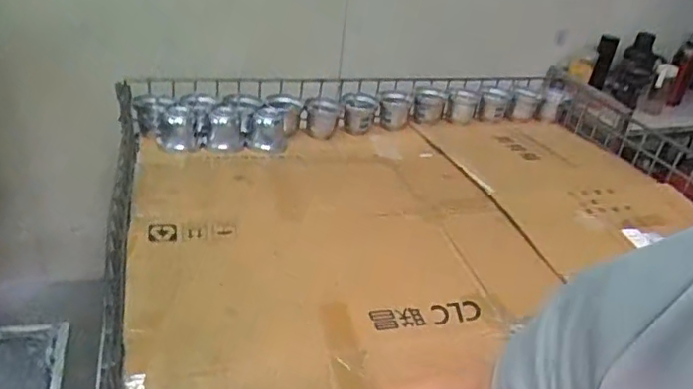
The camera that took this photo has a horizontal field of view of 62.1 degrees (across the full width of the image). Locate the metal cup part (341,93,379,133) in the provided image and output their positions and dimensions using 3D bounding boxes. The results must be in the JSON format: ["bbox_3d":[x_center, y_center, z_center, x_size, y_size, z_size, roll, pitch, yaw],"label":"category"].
[{"bbox_3d":[0.028,-0.194,1.413,0.089,0.081,0.081,8,31,1],"label":"metal cup part"}]

